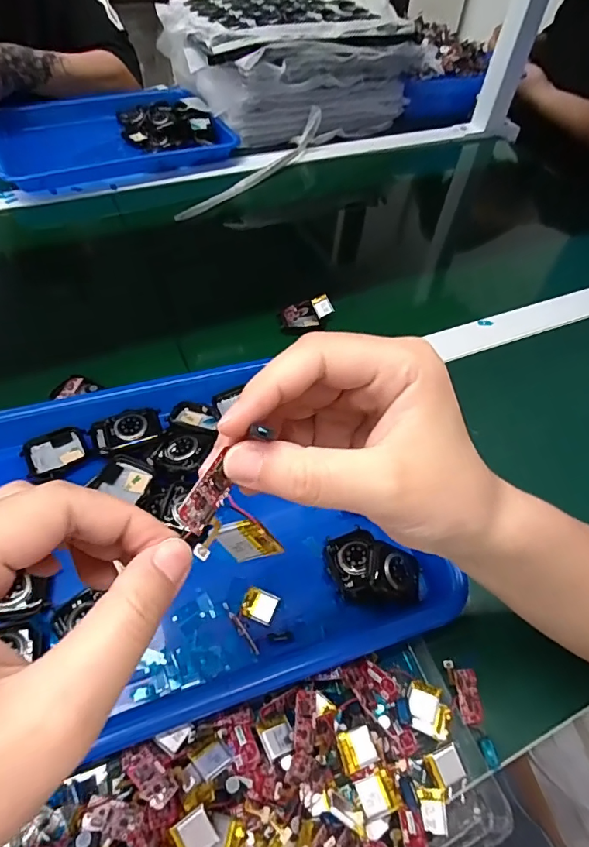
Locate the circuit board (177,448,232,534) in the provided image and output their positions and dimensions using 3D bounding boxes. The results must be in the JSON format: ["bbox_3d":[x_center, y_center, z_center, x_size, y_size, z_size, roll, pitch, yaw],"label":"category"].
[{"bbox_3d":[-0.027,0.023,0.159,0.004,0.014,0.027,10,55,39],"label":"circuit board"}]

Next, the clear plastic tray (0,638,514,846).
[{"bbox_3d":[-0.018,0.212,0.255,0.266,0.035,0.116,-16,55,-16],"label":"clear plastic tray"}]

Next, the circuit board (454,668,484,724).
[{"bbox_3d":[0.109,0.171,0.303,0.015,0.005,0.029,3,52,-3],"label":"circuit board"}]

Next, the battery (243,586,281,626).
[{"bbox_3d":[-0.022,0.118,0.315,0.021,0.004,0.019,19,53,10],"label":"battery"}]

